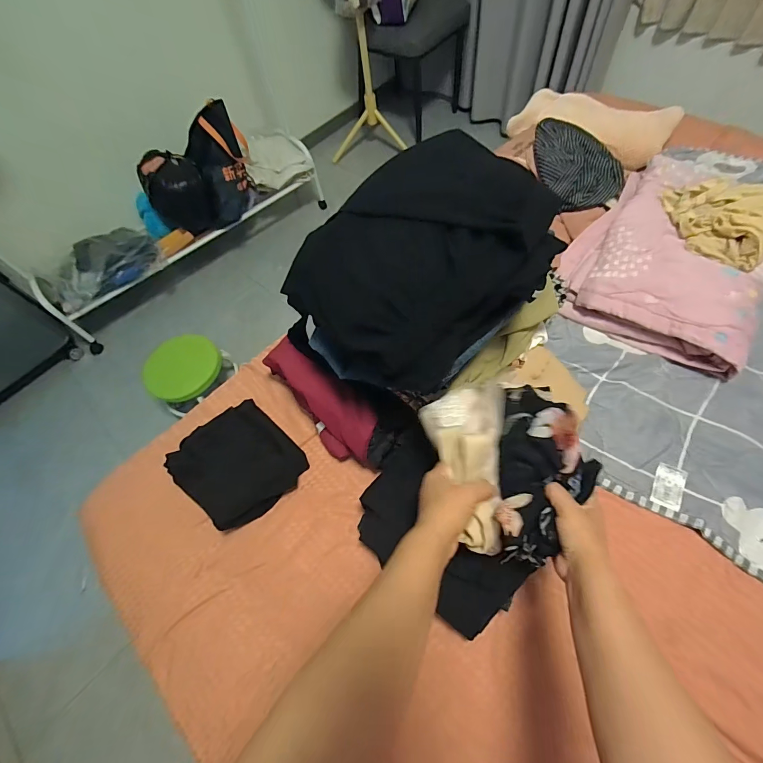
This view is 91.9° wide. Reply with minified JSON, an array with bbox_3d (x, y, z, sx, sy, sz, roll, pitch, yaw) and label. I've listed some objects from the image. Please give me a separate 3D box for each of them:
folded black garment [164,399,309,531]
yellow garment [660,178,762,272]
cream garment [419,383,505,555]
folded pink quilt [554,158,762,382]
[{"bbox_3d":[-0.268,0.149,0.676,0.205,0.048,0.193,38,72,23],"label":"folded black garment"},{"bbox_3d":[0.662,-0.328,0.713,0.210,0.051,0.219,-42,65,-15],"label":"yellow garment"},{"bbox_3d":[0.112,0.099,0.453,0.094,0.083,0.200,-4,68,-1],"label":"cream garment"},{"bbox_3d":[0.595,-0.261,0.755,0.346,0.107,0.429,32,70,21],"label":"folded pink quilt"}]

